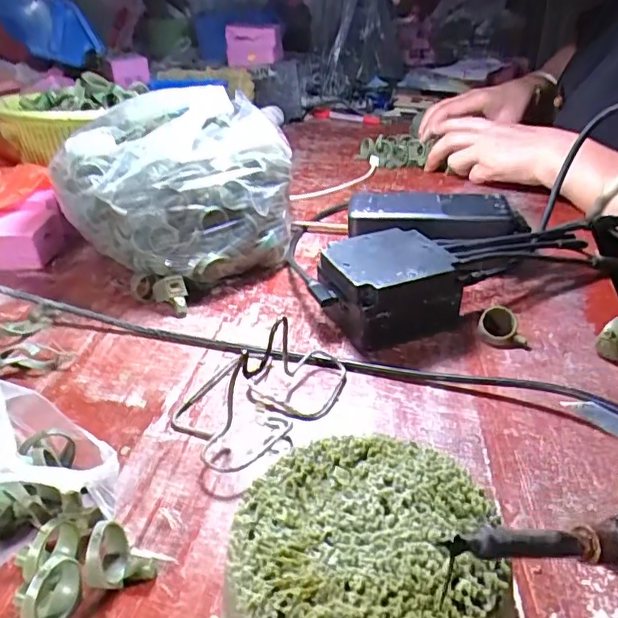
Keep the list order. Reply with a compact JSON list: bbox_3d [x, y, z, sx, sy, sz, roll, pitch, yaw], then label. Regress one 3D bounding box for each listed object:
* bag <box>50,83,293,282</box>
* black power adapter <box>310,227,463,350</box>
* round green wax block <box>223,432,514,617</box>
[{"bbox_3d":[-0.107,-0.109,0.482,0.182,0.125,0.182,0,32,3],"label":"bag"},{"bbox_3d":[0.052,-0.015,0.390,0.085,0.051,0.075,-14,33,-18],"label":"black power adapter"},{"bbox_3d":[0.021,0.100,0.211,0.098,0.046,0.098,-2,32,1],"label":"round green wax block"}]

